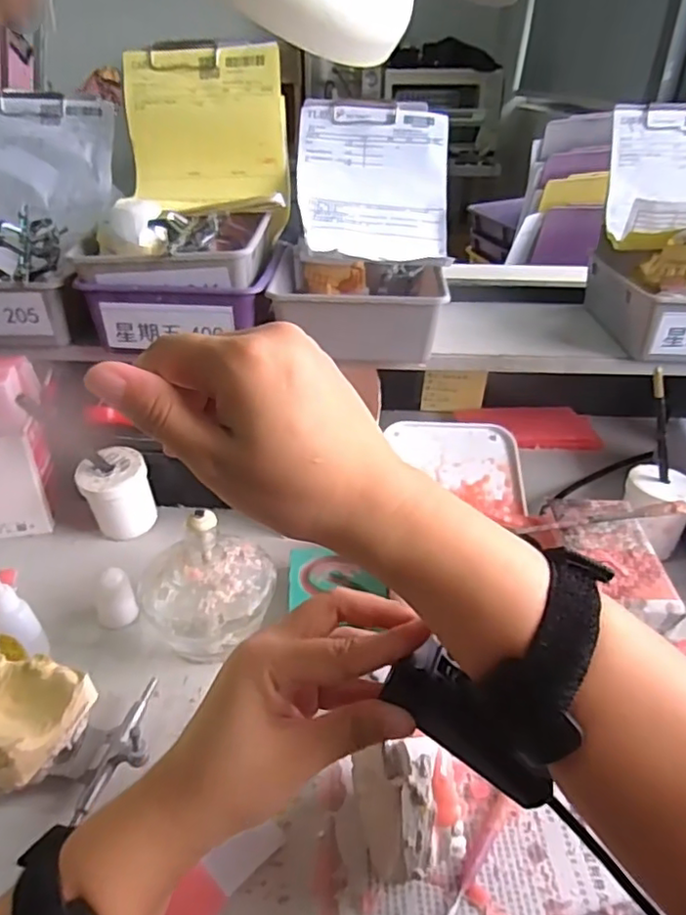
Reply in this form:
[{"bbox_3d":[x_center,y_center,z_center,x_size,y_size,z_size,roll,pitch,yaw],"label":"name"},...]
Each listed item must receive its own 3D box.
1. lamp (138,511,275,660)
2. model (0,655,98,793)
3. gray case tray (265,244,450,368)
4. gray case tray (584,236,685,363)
[{"bbox_3d":[-0.093,0.088,0.418,0.091,0.099,0.079,-9,34,-15],"label":"lamp"},{"bbox_3d":[-0.191,0.155,0.354,0.068,0.052,0.067,12,35,17],"label":"model"},{"bbox_3d":[0.013,-0.144,0.572,0.151,0.061,0.142,2,33,3],"label":"gray case tray"},{"bbox_3d":[0.331,-0.148,0.582,0.153,0.064,0.154,2,33,3],"label":"gray case tray"}]

